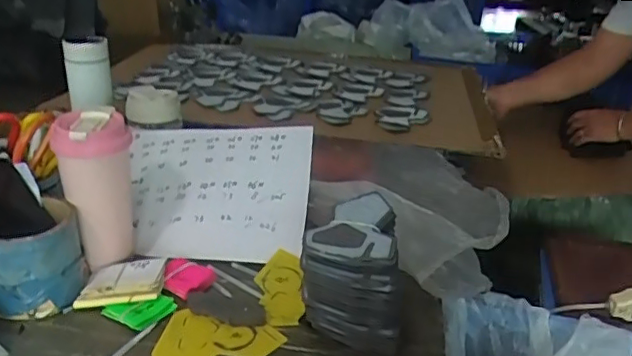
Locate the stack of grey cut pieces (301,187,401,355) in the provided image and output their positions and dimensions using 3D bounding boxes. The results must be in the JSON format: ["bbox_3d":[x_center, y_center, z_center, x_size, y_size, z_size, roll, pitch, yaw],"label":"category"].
[{"bbox_3d":[0.036,0.106,0.618,0.100,0.130,0.134,3,24,1],"label":"stack of grey cut pieces"}]

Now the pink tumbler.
[{"bbox_3d":[-0.263,0.015,0.694,0.084,0.183,0.070,-8,26,-22],"label":"pink tumbler"}]

